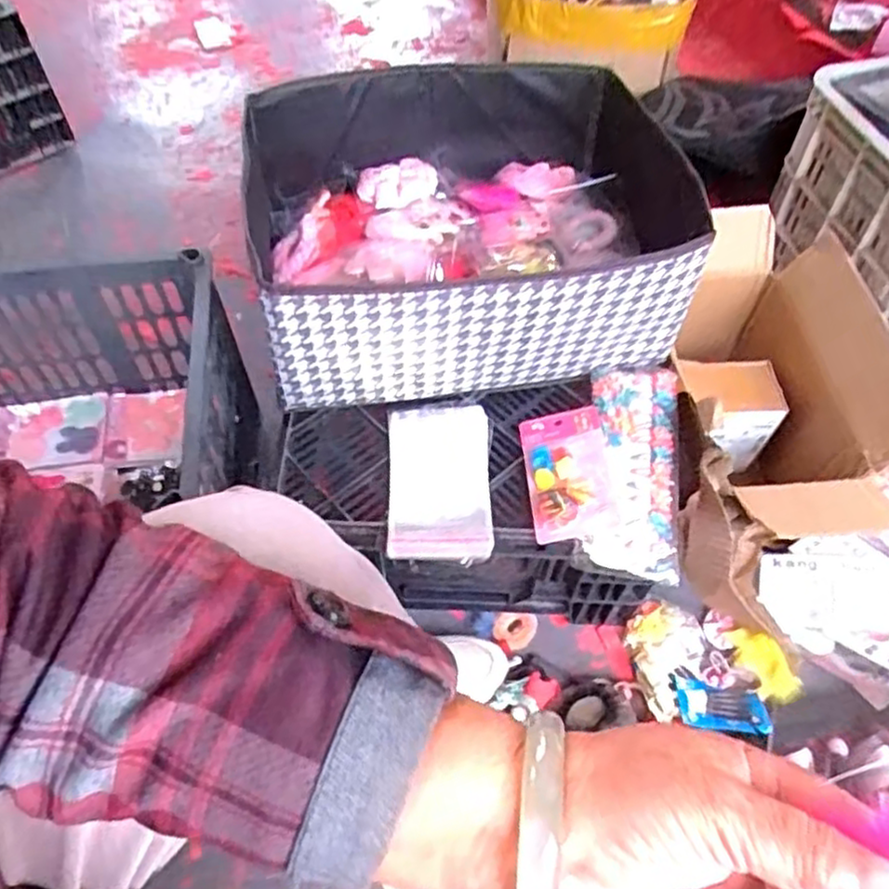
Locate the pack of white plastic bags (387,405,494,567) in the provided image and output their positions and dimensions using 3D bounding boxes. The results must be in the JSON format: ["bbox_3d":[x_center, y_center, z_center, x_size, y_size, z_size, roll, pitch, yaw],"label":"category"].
[{"bbox_3d":[-0.004,0.033,0.689,0.095,0.019,0.166,0,56,0],"label":"pack of white plastic bags"}]

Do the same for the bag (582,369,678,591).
[{"bbox_3d":[0.183,0.021,0.700,0.082,0.032,0.225,7,56,4],"label":"bag"}]

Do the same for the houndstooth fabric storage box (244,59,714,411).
[{"bbox_3d":[0.028,-0.223,0.739,0.431,0.162,0.339,-10,56,-8],"label":"houndstooth fabric storage box"}]

